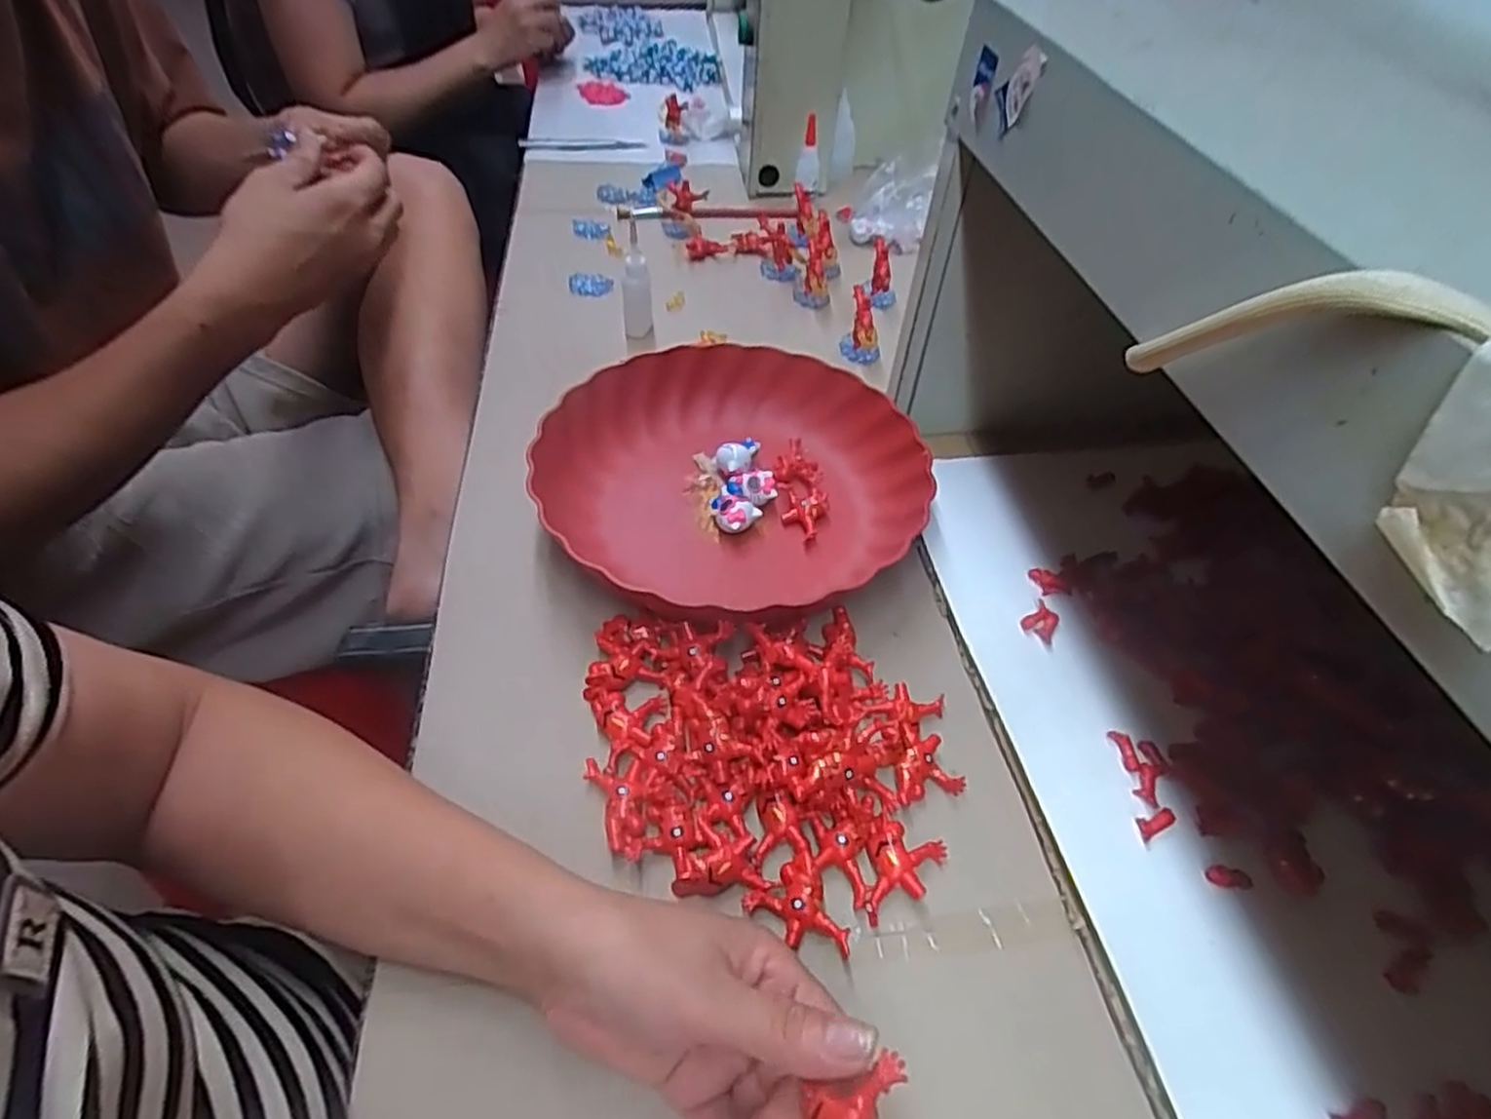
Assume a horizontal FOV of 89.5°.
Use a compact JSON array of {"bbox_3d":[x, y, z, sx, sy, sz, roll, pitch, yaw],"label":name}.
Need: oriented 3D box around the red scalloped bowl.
[{"bbox_3d":[-0.012,-0.056,0.494,0.240,0.060,0.241,0,50,0],"label":"red scalloped bowl"}]

